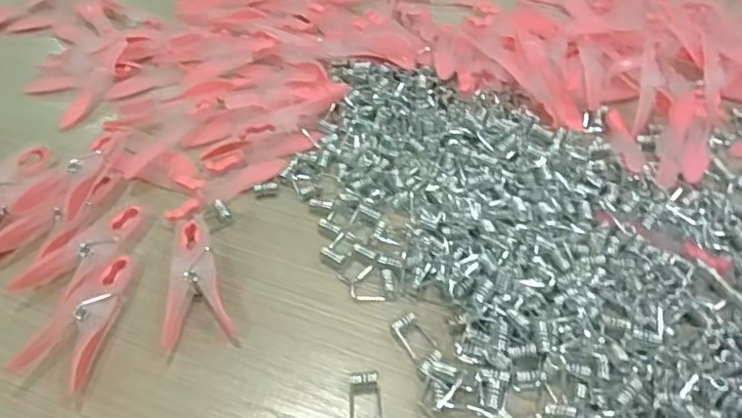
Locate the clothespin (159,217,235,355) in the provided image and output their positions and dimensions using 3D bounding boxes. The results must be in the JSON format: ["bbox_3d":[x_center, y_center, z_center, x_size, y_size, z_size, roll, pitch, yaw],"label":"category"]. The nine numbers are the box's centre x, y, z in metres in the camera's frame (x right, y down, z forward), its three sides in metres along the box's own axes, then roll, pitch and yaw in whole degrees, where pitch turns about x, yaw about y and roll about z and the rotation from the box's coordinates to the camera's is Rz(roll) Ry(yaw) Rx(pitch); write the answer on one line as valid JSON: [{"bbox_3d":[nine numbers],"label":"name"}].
[{"bbox_3d":[-0.094,0.035,0.315,0.031,0.012,0.073,-15,50,-9],"label":"clothespin"}]

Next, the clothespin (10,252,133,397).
[{"bbox_3d":[-0.142,0.052,0.299,0.028,0.013,0.070,8,50,11],"label":"clothespin"}]

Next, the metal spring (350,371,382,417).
[{"bbox_3d":[-0.003,0.084,0.271,0.014,0.009,0.022,-4,49,0],"label":"metal spring"}]

